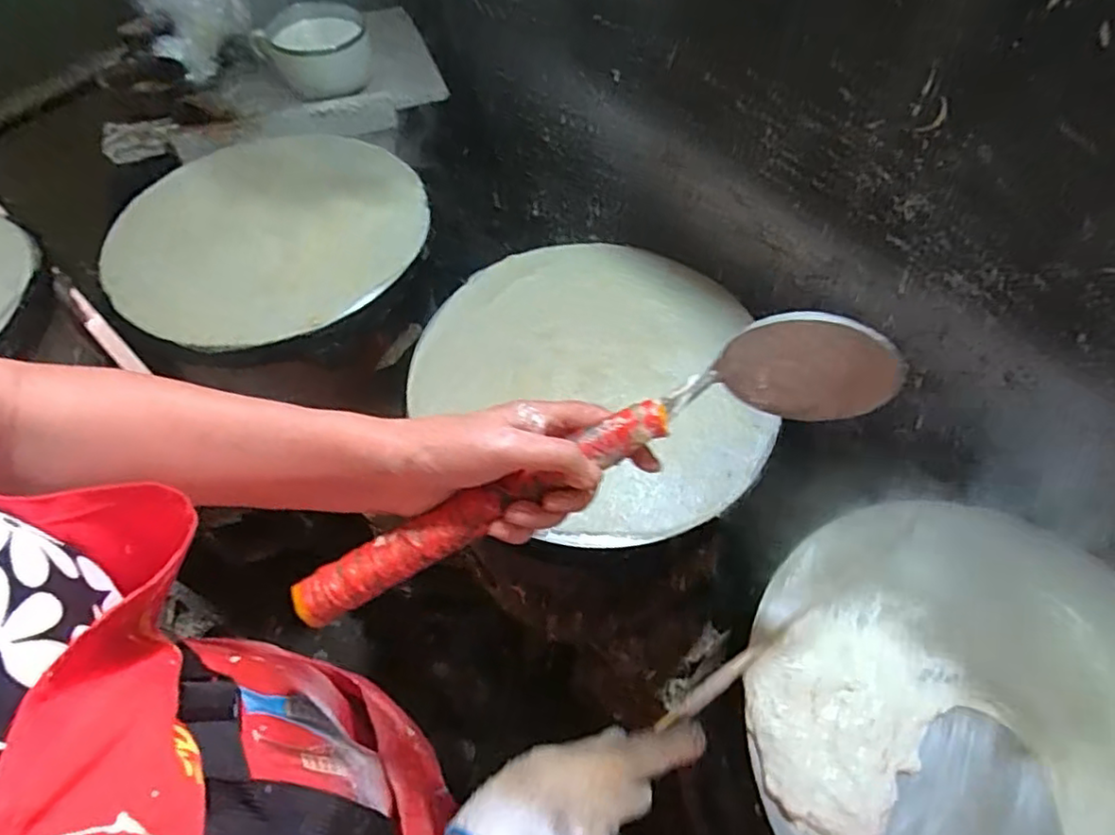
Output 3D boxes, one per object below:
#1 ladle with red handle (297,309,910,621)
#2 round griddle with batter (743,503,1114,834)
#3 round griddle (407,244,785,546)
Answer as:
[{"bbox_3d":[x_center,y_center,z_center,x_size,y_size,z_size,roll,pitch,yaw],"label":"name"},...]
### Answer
[{"bbox_3d":[0.028,0.035,0.352,0.356,0.055,0.069,-26,60,-11],"label":"ladle with red handle"},{"bbox_3d":[0.329,0.243,0.467,0.352,0.030,0.370,0,56,0],"label":"round griddle with batter"},{"bbox_3d":[0.045,-0.049,0.681,0.373,0.036,0.387,-36,63,-21],"label":"round griddle"}]

